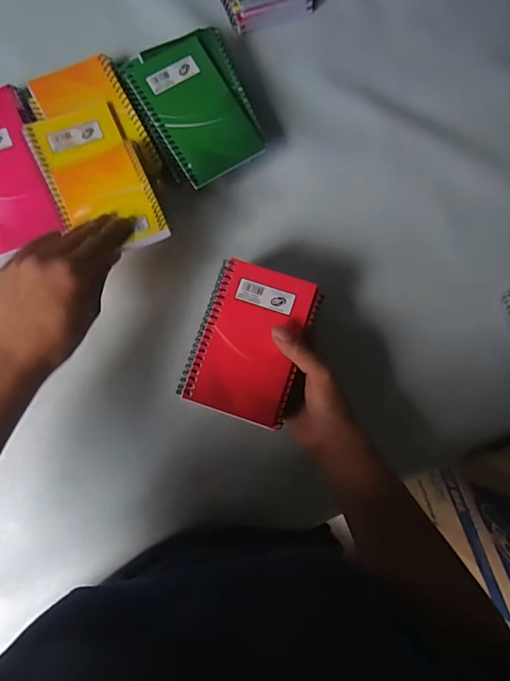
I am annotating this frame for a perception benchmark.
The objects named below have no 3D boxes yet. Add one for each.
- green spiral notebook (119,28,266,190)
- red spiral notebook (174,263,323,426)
[{"bbox_3d":[-0.056,-0.229,0.414,0.097,0.010,0.142,-27,90,-8],"label":"green spiral notebook"},{"bbox_3d":[-0.003,0.000,0.367,0.091,0.017,0.130,20,83,-5],"label":"red spiral notebook"}]

